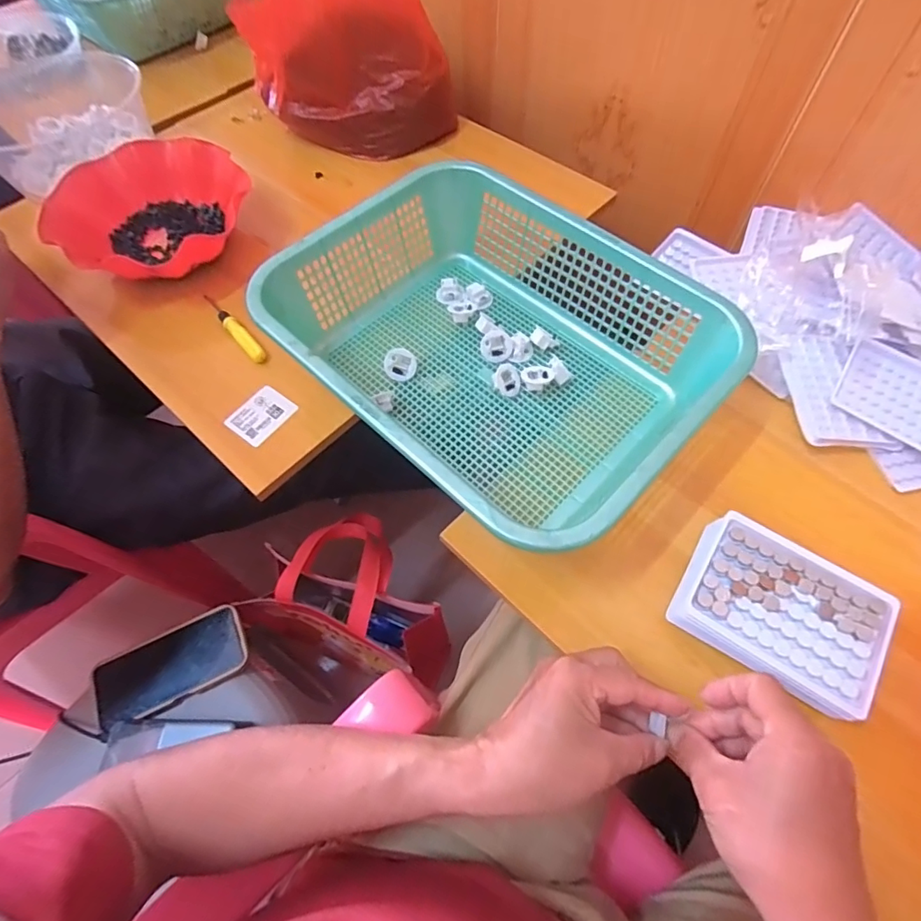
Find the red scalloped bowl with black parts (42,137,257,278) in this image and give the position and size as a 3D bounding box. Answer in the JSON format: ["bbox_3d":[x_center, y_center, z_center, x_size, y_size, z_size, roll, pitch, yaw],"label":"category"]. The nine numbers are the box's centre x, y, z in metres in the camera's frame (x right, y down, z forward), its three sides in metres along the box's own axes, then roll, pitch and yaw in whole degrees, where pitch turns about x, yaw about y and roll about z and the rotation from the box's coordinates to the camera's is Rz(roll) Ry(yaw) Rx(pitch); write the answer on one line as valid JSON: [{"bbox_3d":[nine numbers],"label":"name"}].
[{"bbox_3d":[-0.384,-0.307,0.632,0.221,0.069,0.209,-1,62,1],"label":"red scalloped bowl with black parts"}]

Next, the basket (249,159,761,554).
[{"bbox_3d":[0.029,-0.105,0.484,0.380,0.105,0.294,39,70,20],"label":"basket"}]

